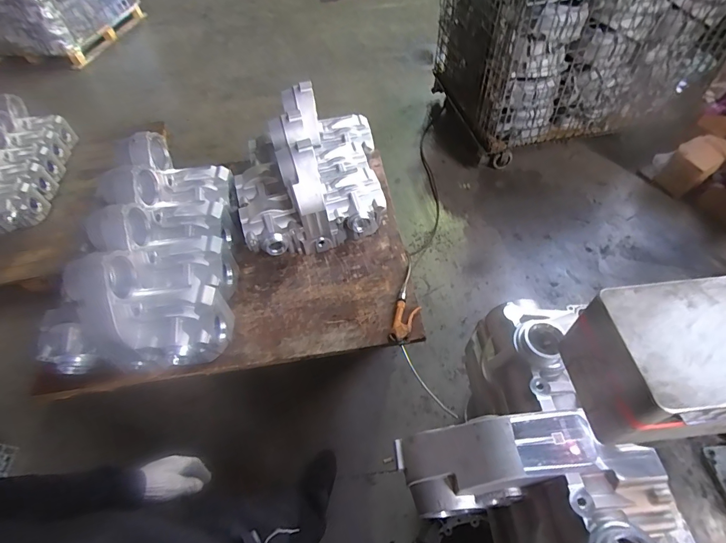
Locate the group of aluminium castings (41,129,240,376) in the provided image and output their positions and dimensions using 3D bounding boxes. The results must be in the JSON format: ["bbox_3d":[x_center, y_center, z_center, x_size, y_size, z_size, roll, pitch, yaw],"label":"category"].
[{"bbox_3d":[-0.623,-0.083,1.162,0.428,0.290,0.687,-5,53,0],"label":"group of aluminium castings"}]

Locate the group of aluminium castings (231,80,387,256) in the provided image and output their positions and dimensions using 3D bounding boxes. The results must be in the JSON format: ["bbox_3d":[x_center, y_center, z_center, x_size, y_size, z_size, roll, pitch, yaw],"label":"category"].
[{"bbox_3d":[-0.186,-0.351,1.342,0.497,0.318,0.486,-14,54,-7],"label":"group of aluminium castings"}]

